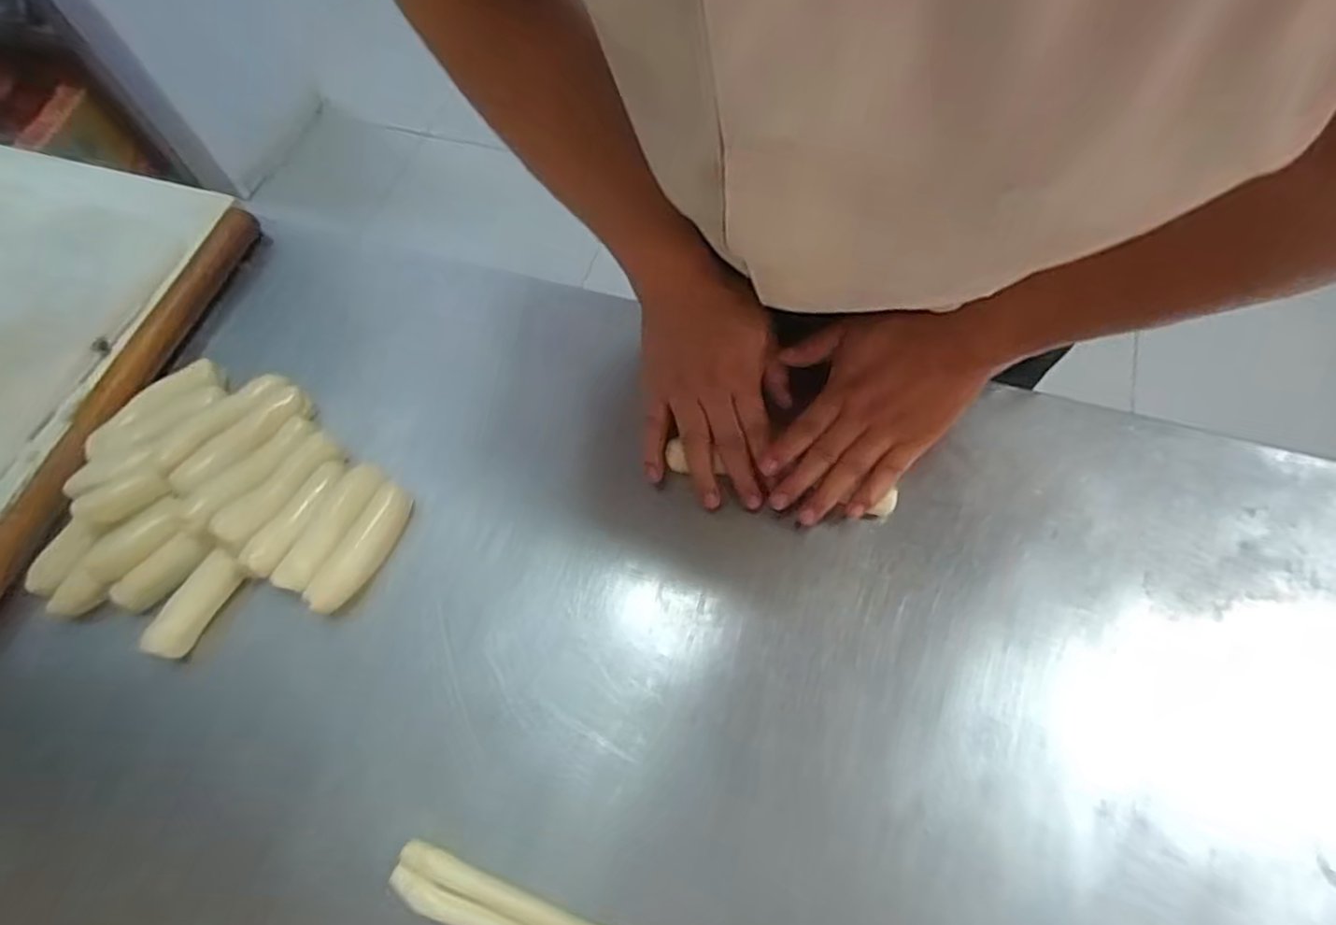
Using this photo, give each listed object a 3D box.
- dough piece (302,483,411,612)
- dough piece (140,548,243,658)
[{"bbox_3d":[-0.226,0.063,0.525,0.030,0.018,0.103,22,67,14],"label":"dough piece"},{"bbox_3d":[-0.344,0.103,0.514,0.024,0.022,0.078,24,68,15],"label":"dough piece"}]

